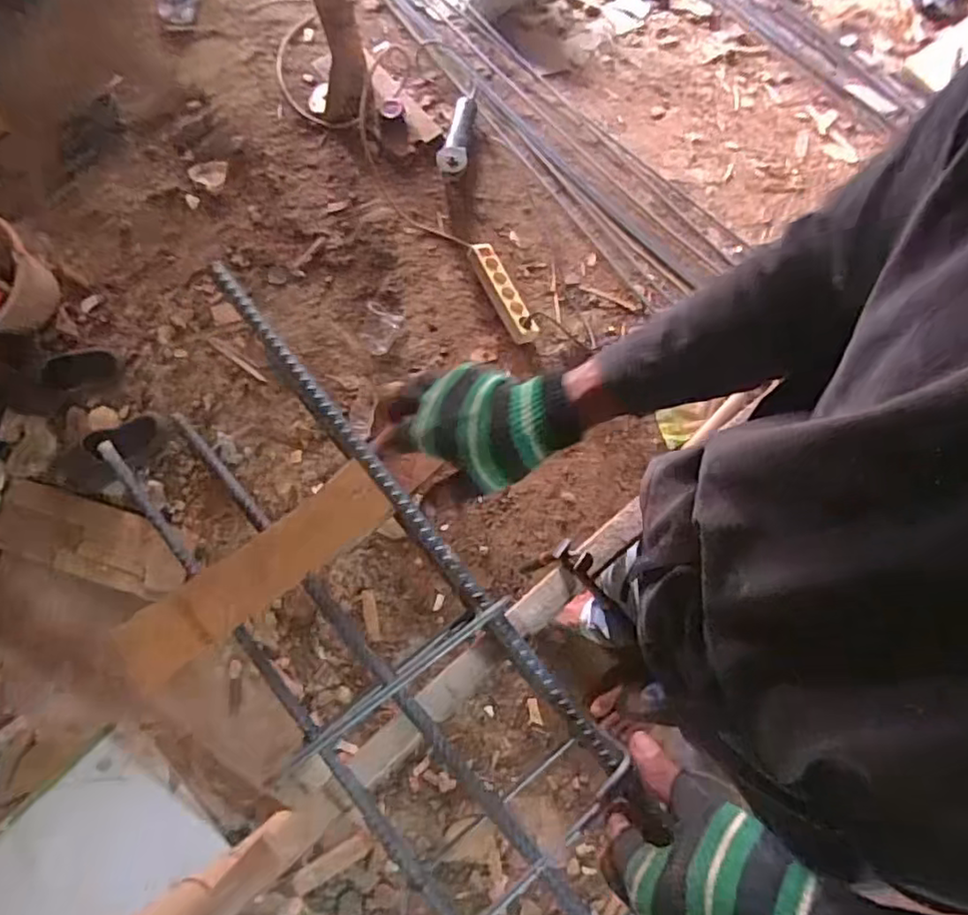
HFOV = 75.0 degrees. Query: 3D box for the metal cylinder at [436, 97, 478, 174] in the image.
[{"bbox_3d":[-0.070,-0.813,1.593,0.077,0.070,0.209,8,72,3],"label":"metal cylinder"}]

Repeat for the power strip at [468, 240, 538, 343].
[{"bbox_3d":[0.043,-0.395,1.495,0.071,0.046,0.278,-25,78,-3],"label":"power strip"}]

